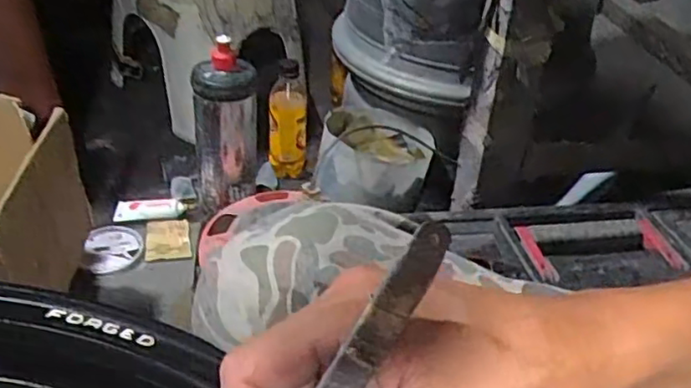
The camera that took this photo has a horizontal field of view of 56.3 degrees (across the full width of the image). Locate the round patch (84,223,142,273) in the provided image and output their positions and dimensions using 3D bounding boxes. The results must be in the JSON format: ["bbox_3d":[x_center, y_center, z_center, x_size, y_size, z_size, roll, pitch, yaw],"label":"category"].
[{"bbox_3d":[-0.302,0.069,0.841,0.068,0.012,0.082,-12,38,-24],"label":"round patch"}]

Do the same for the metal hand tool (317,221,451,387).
[{"bbox_3d":[-0.007,0.071,0.207,0.009,0.142,0.015,37,12,37],"label":"metal hand tool"}]

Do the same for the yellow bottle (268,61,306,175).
[{"bbox_3d":[-0.085,-0.114,0.965,0.057,0.181,0.061,2,34,-6],"label":"yellow bottle"}]

